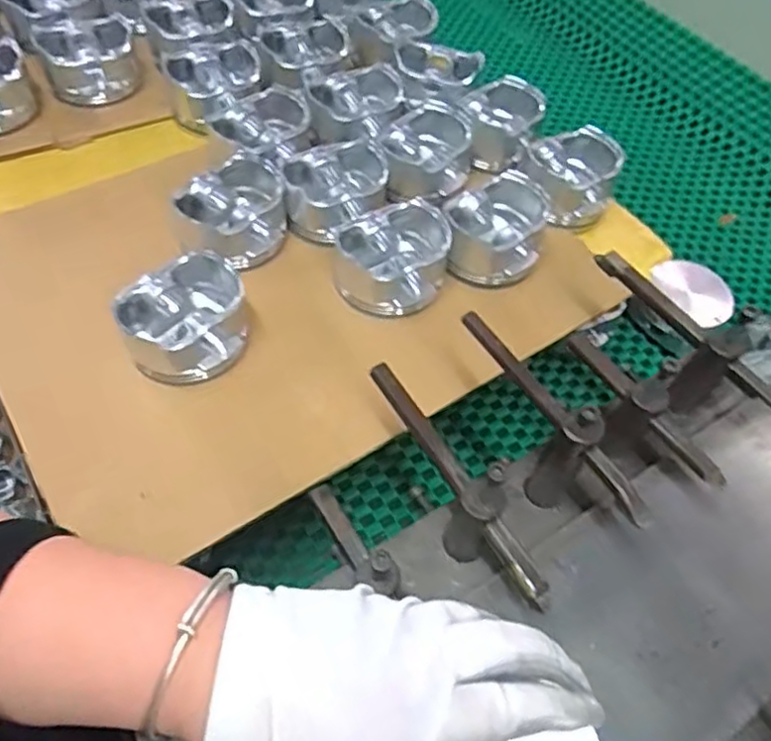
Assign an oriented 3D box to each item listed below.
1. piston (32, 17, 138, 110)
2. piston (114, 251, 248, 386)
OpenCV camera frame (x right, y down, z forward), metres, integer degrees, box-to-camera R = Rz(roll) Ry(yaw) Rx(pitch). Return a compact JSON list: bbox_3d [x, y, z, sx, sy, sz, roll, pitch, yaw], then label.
[{"bbox_3d":[-0.258,-0.273,0.580,0.074,0.039,0.074,-20,59,-17],"label":"piston"},{"bbox_3d":[-0.129,-0.033,0.438,0.079,0.043,0.071,-24,60,-19],"label":"piston"}]

